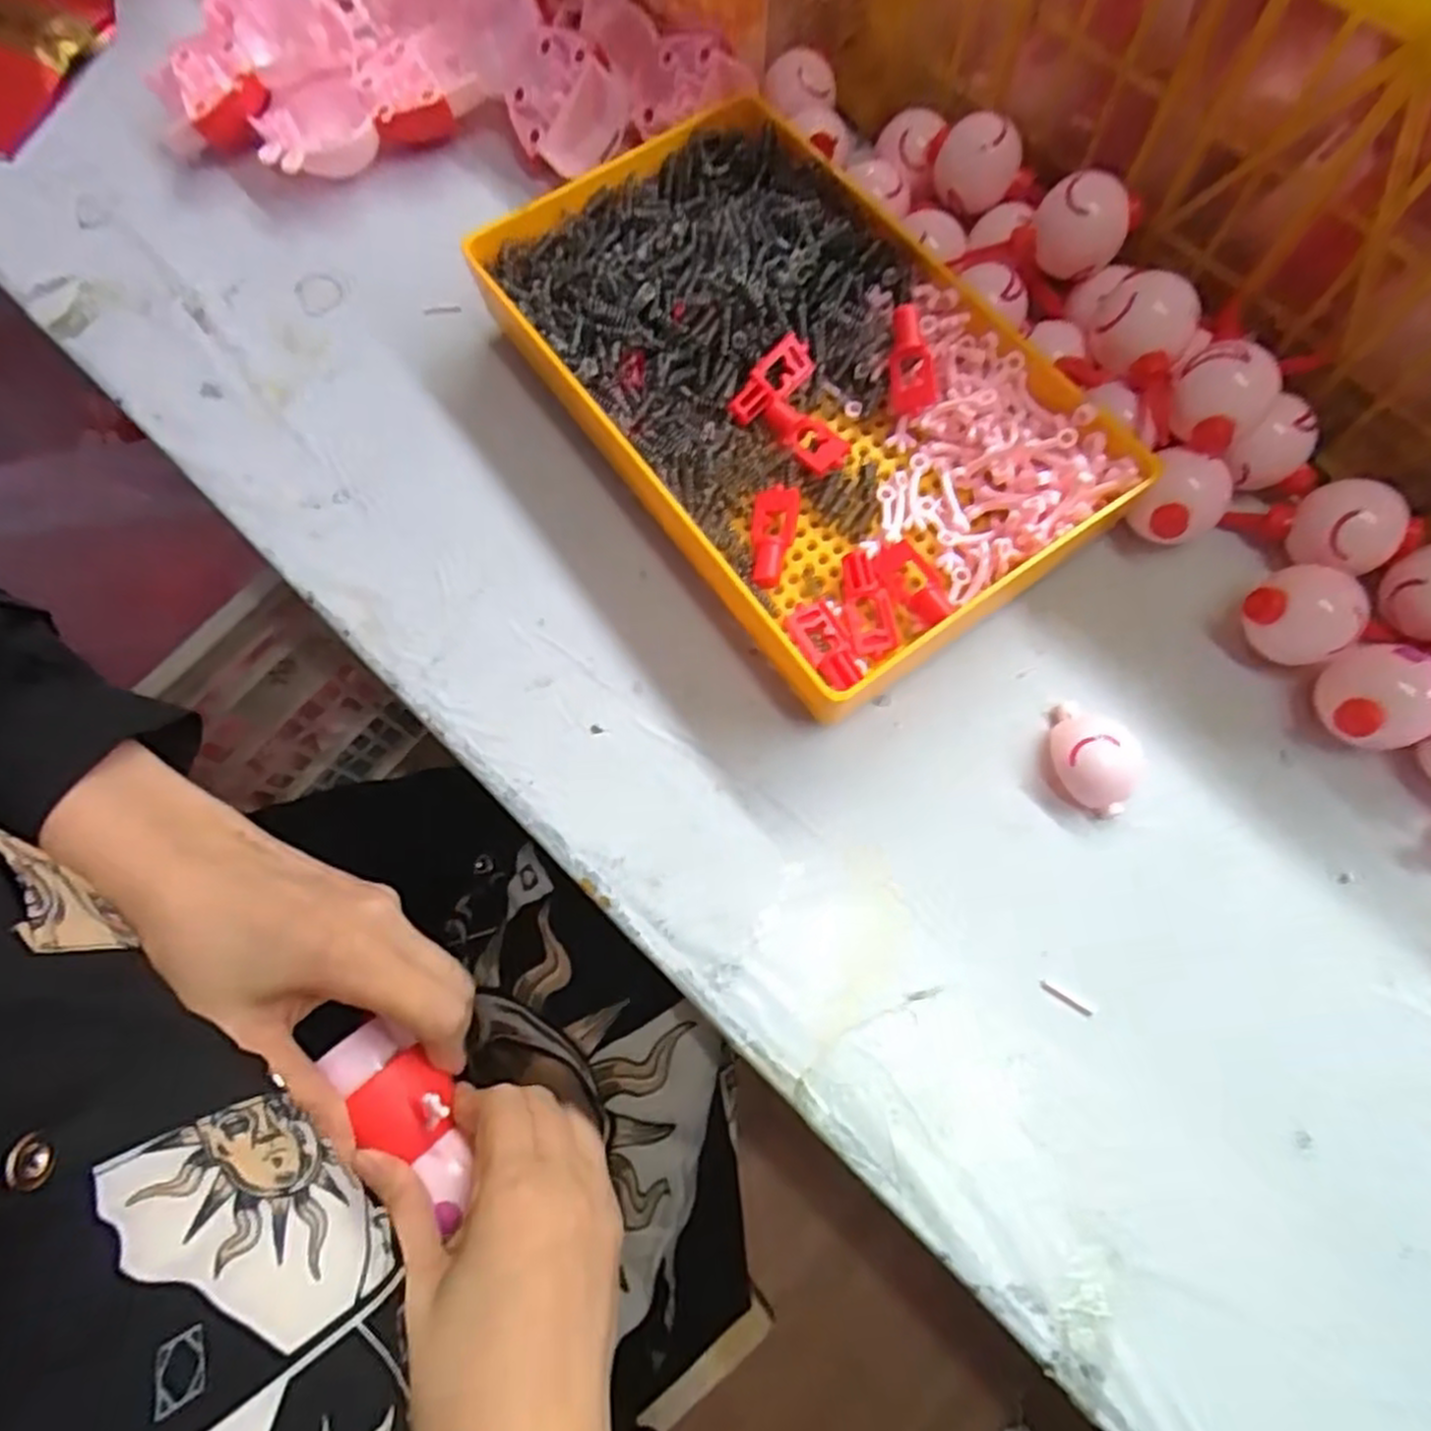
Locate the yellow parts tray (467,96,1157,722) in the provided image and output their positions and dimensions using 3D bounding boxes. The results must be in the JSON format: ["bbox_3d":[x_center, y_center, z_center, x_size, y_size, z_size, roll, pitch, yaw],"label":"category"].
[{"bbox_3d":[0.025,-0.130,0.311,0.151,0.042,0.244,-36,74,-10],"label":"yellow parts tray"}]

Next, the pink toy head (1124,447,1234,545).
[{"bbox_3d":[0.171,-0.079,0.292,0.031,0.032,0.029,-1,71,2],"label":"pink toy head"}]

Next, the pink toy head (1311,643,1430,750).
[{"bbox_3d":[0.221,-0.003,0.266,0.035,0.033,0.033,-1,71,2],"label":"pink toy head"}]

